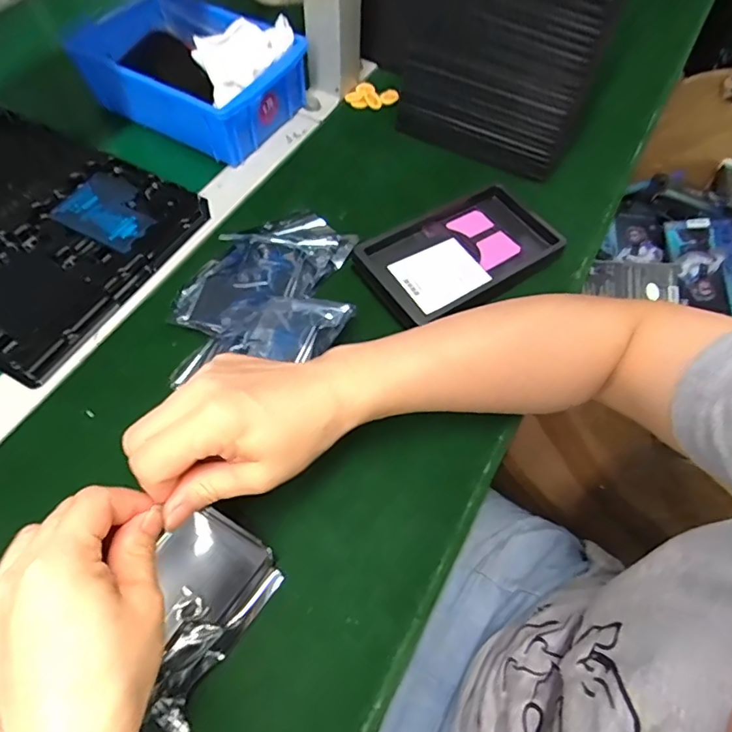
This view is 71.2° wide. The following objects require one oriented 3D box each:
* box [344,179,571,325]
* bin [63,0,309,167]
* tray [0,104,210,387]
[{"bbox_3d":[0.077,-0.096,0.437,0.165,0.029,0.101,-27,65,-16],"label":"box"},{"bbox_3d":[-0.177,-0.300,0.514,0.203,0.057,0.140,27,63,13],"label":"bin"},{"bbox_3d":[-0.316,-0.130,0.450,0.297,0.013,0.214,27,63,13],"label":"tray"}]

